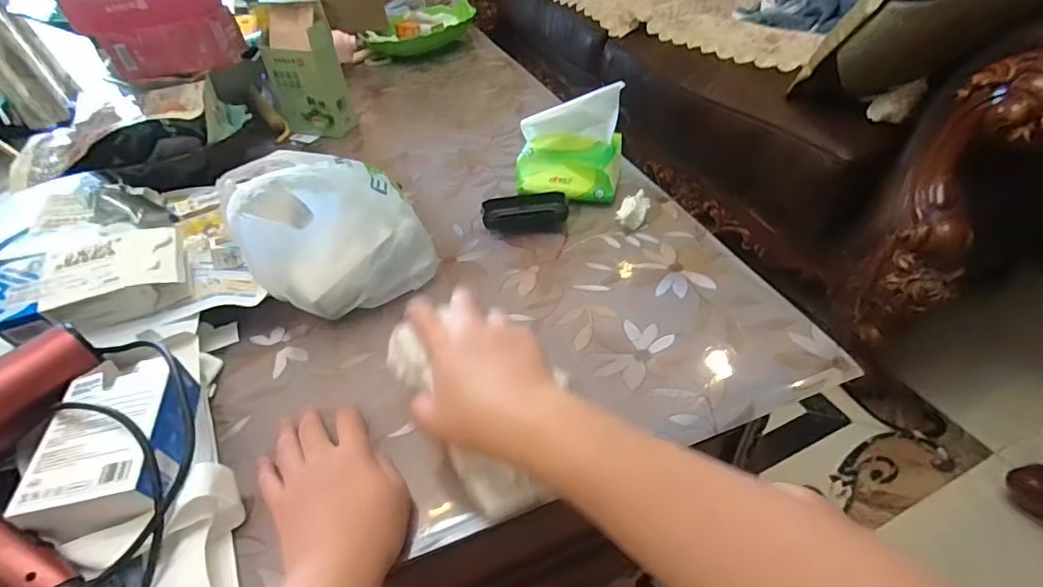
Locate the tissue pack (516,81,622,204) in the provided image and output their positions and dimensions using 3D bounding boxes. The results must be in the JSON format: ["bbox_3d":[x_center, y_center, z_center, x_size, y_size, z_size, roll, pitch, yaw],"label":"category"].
[{"bbox_3d":[0.064,-0.195,0.687,0.133,0.131,0.082,4,44,9],"label":"tissue pack"}]

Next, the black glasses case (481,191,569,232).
[{"bbox_3d":[0.004,-0.110,0.682,0.109,0.021,0.060,-5,43,0],"label":"black glasses case"}]

